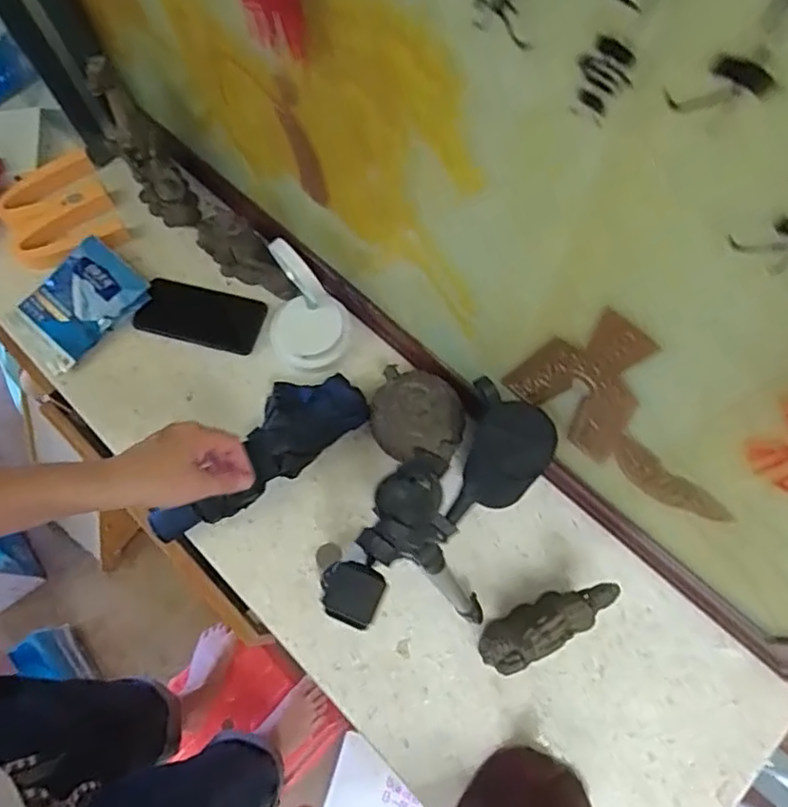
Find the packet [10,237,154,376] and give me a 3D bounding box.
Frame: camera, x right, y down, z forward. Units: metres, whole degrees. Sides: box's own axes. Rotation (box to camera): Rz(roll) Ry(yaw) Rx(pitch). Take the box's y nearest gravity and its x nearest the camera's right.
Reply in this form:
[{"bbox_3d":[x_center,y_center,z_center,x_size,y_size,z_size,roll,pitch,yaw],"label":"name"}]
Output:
[{"bbox_3d":[-0.399,-0.126,0.752,0.114,0.025,0.154,41,77,14],"label":"packet"}]

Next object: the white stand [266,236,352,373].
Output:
[{"bbox_3d":[-0.106,-0.107,0.692,0.095,0.129,0.093,-1,70,2],"label":"white stand"}]

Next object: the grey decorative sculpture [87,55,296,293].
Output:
[{"bbox_3d":[-0.257,-0.263,0.710,0.062,0.188,0.318,-41,74,-12],"label":"grey decorative sculpture"}]

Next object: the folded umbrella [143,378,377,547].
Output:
[{"bbox_3d":[-0.156,0.056,0.674,0.264,0.059,0.083,-34,73,-10],"label":"folded umbrella"}]

